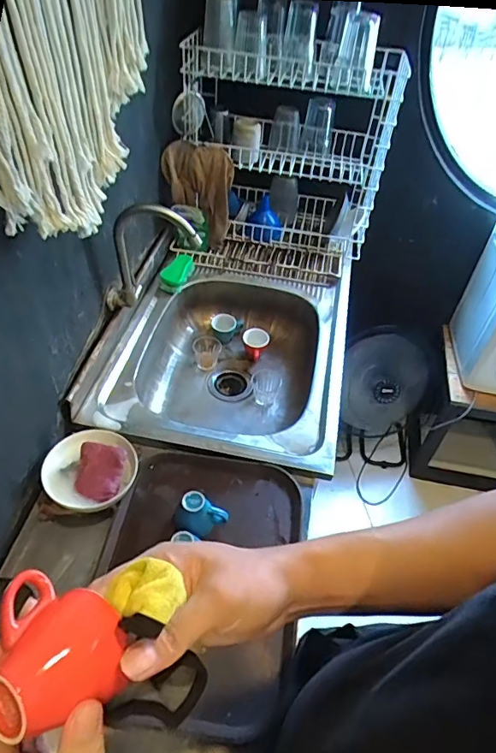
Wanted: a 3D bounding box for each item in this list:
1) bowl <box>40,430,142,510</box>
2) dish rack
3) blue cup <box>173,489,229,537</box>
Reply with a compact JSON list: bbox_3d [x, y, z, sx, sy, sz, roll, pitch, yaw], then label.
[{"bbox_3d":[-0.264,0.150,0.806,0.152,0.064,0.145,2,47,-2],"label":"bowl"},{"bbox_3d":[0.083,-0.541,1.234,0.511,0.457,0.362,10,47,5],"label":"dish rack"},{"bbox_3d":[-0.075,0.219,0.770,0.076,0.060,0.065,19,49,14],"label":"blue cup"}]

